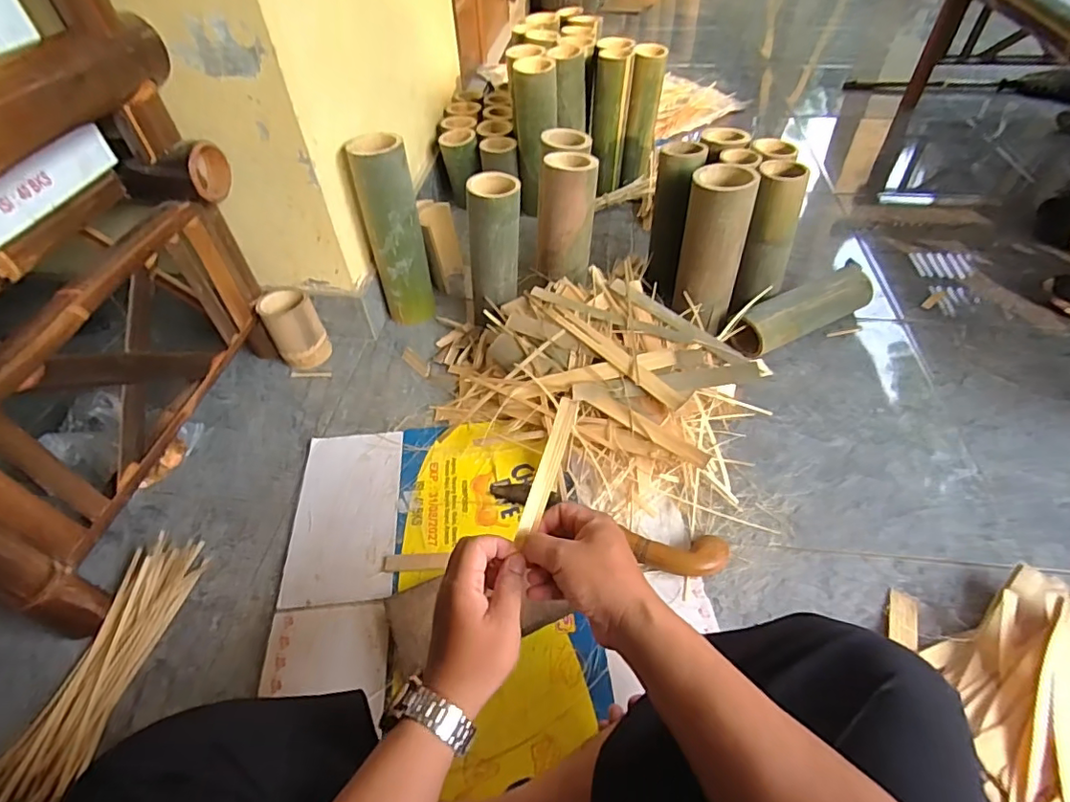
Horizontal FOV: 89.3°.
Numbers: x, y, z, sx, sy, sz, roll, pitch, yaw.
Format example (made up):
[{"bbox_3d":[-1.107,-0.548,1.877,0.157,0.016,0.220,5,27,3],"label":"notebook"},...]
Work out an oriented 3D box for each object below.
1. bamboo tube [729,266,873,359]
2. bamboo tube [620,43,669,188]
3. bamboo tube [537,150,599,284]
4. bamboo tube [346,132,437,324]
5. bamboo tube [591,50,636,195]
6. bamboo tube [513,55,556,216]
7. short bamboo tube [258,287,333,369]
[{"bbox_3d":[0.499,-0.172,1.001,0.307,0.083,0.088,-26,52,-20],"label":"bamboo tube"},{"bbox_3d":[0.249,-0.648,1.244,0.065,0.273,0.071,13,50,14],"label":"bamboo tube"},{"bbox_3d":[0.055,-0.323,0.966,0.100,0.196,0.090,-1,48,2],"label":"bamboo tube"},{"bbox_3d":[-0.248,-0.292,0.970,0.092,0.317,0.089,-17,49,-13],"label":"bamboo tube"},{"bbox_3d":[0.171,-0.633,1.238,0.082,0.282,0.082,6,48,8],"label":"bamboo tube"},{"bbox_3d":[0.002,-0.585,1.223,0.091,0.308,0.092,-3,48,0],"label":"bamboo tube"},{"bbox_3d":[-0.428,-0.129,0.973,0.088,0.116,0.084,-26,52,-20],"label":"short bamboo tube"}]

